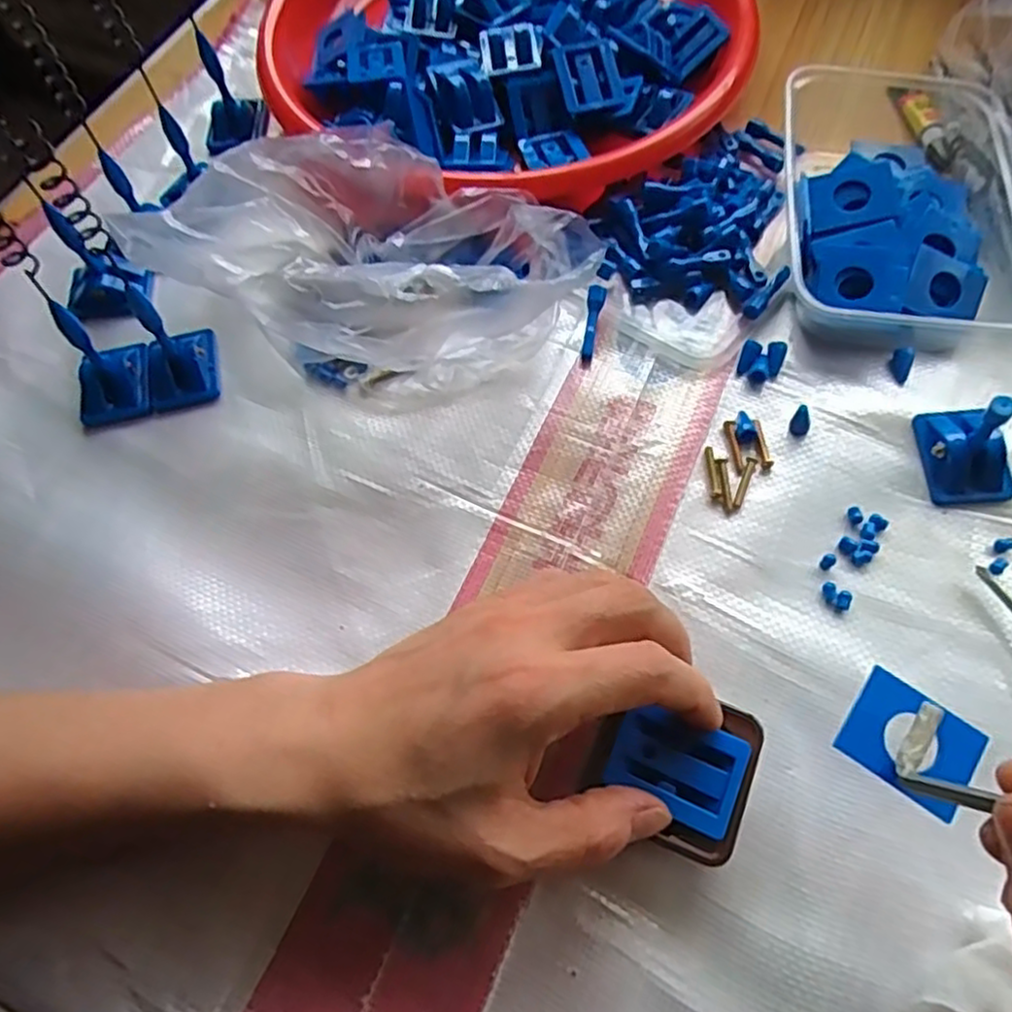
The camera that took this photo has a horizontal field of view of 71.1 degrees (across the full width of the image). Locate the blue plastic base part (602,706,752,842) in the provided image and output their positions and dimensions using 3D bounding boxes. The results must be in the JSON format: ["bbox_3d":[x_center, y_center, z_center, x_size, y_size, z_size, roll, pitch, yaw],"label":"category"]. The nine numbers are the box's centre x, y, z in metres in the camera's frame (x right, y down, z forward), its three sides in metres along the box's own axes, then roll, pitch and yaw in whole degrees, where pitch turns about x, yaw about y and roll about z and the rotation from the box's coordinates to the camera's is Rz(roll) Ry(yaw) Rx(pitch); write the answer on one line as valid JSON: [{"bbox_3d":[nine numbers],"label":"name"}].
[{"bbox_3d":[0.060,0.092,0.251,0.044,0.005,0.034,21,67,13],"label":"blue plastic base part"}]

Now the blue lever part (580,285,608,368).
[{"bbox_3d":[0.045,-0.093,0.366,0.009,0.005,0.045,10,83,8],"label":"blue lever part"}]

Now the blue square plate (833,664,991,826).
[{"bbox_3d":[0.130,0.076,0.228,0.038,0.004,0.032,33,76,23],"label":"blue square plate"}]

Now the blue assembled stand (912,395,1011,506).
[{"bbox_3d":[0.205,-0.031,0.306,0.033,0.044,0.045,-6,63,1],"label":"blue assembled stand"}]

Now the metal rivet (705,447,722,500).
[{"bbox_3d":[0.097,-0.016,0.329,0.004,0.004,0.027,-3,64,2],"label":"metal rivet"}]

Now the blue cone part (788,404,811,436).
[{"bbox_3d":[0.139,-0.040,0.332,0.009,0.014,0.009,-1,64,3],"label":"blue cone part"}]

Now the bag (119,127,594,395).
[{"bbox_3d":[-0.062,-0.117,0.349,0.193,0.076,0.127,29,69,16],"label":"bag"}]

